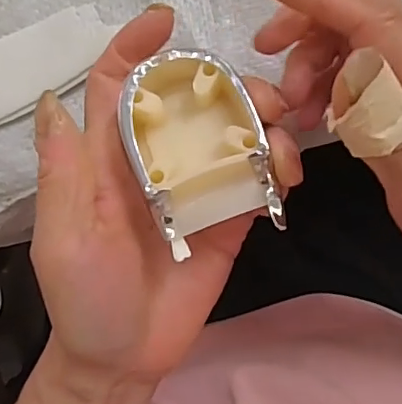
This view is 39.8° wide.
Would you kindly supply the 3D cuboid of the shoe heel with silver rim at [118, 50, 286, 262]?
[{"bbox_3d":[-0.001,-0.020,0.196,0.043,0.018,0.067,-20,95,2],"label":"shoe heel with silver rim"}]

